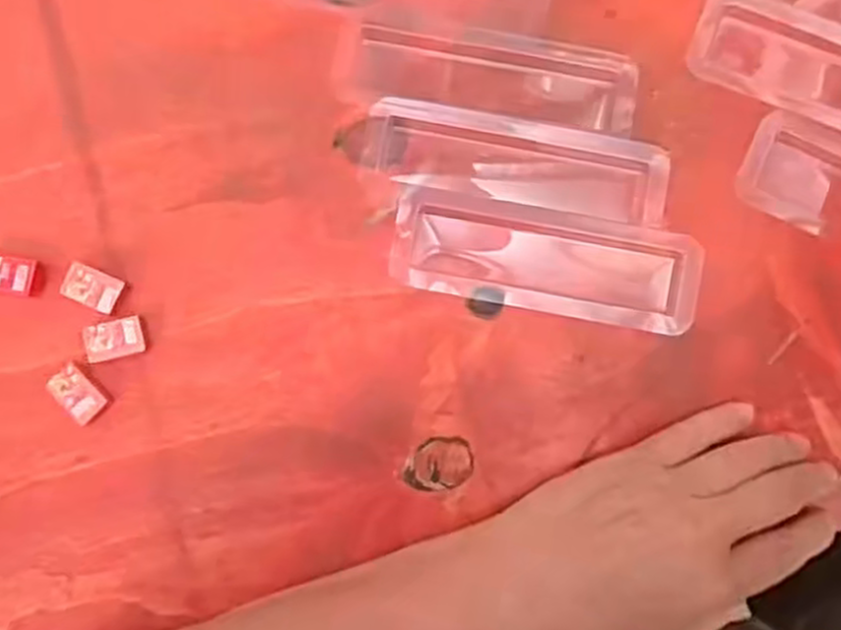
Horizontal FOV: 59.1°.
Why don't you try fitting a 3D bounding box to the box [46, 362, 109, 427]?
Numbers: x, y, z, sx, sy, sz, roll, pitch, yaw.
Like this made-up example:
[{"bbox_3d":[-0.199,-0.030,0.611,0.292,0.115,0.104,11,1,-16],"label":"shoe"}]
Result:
[{"bbox_3d":[-0.153,0.035,0.331,0.016,0.004,0.025,-40,89,-3],"label":"box"}]

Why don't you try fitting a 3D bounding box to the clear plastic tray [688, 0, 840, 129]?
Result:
[{"bbox_3d":[0.197,-0.111,0.347,0.140,0.005,0.048,22,87,0],"label":"clear plastic tray"}]

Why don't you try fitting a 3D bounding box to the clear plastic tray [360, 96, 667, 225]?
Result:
[{"bbox_3d":[0.044,-0.071,0.343,0.138,0.006,0.041,8,87,-1],"label":"clear plastic tray"}]

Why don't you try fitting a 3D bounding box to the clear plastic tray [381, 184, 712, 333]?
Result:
[{"bbox_3d":[0.058,-0.025,0.342,0.138,0.008,0.046,11,87,-1],"label":"clear plastic tray"}]

